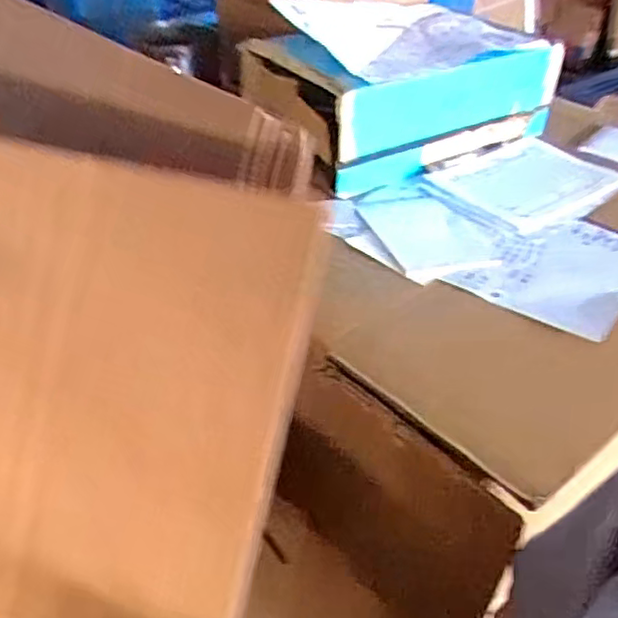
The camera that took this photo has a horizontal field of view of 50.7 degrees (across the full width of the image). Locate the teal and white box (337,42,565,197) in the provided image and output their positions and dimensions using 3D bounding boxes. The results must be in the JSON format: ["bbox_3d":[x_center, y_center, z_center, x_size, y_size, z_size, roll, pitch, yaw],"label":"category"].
[{"bbox_3d":[0.206,-0.266,0.856,0.435,0.134,0.043,-26,46,-29],"label":"teal and white box"}]

